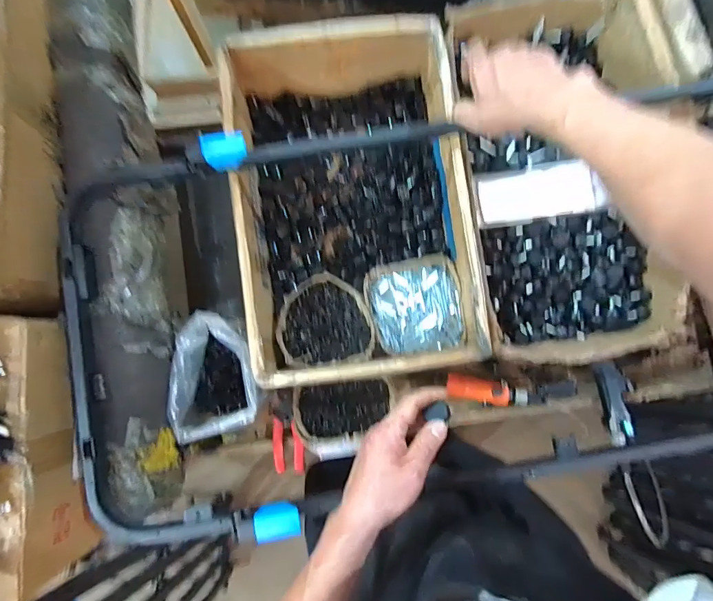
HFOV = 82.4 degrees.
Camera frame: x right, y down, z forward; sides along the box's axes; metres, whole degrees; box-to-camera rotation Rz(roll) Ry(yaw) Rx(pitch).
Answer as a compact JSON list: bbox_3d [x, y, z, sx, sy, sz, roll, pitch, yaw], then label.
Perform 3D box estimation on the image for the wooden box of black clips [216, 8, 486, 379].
[{"bbox_3d":[-0.007,-0.155,0.678,0.339,0.169,0.529,-8,86,-1],"label":"wooden box of black clips"}]

